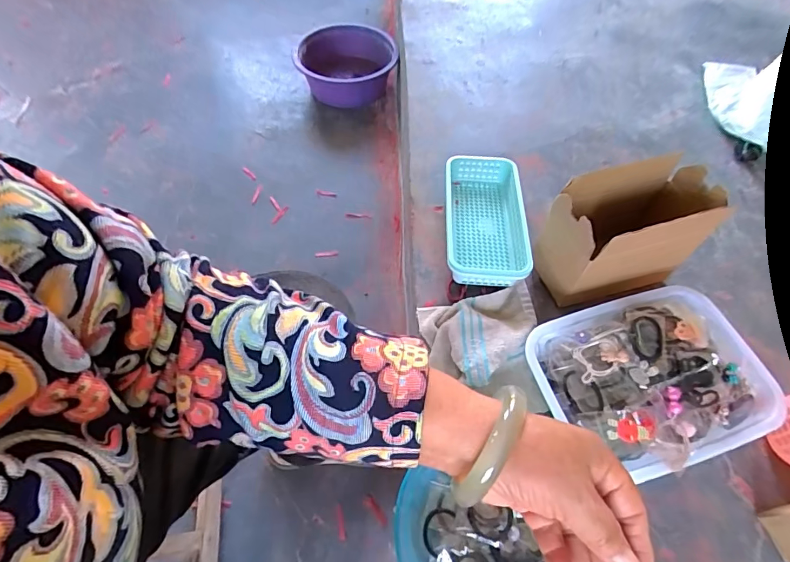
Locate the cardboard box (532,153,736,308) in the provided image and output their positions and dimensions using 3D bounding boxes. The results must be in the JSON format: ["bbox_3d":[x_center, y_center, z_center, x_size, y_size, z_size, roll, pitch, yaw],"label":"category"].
[{"bbox_3d":[0.327,-0.067,0.625,0.209,0.169,0.106,-14,56,-12],"label":"cardboard box"}]

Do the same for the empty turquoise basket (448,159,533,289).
[{"bbox_3d":[0.155,-0.107,0.731,0.133,0.051,0.260,4,55,1],"label":"empty turquoise basket"}]

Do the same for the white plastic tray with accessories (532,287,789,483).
[{"bbox_3d":[0.327,0.117,0.547,0.274,0.062,0.213,-15,56,-12],"label":"white plastic tray with accessories"}]

